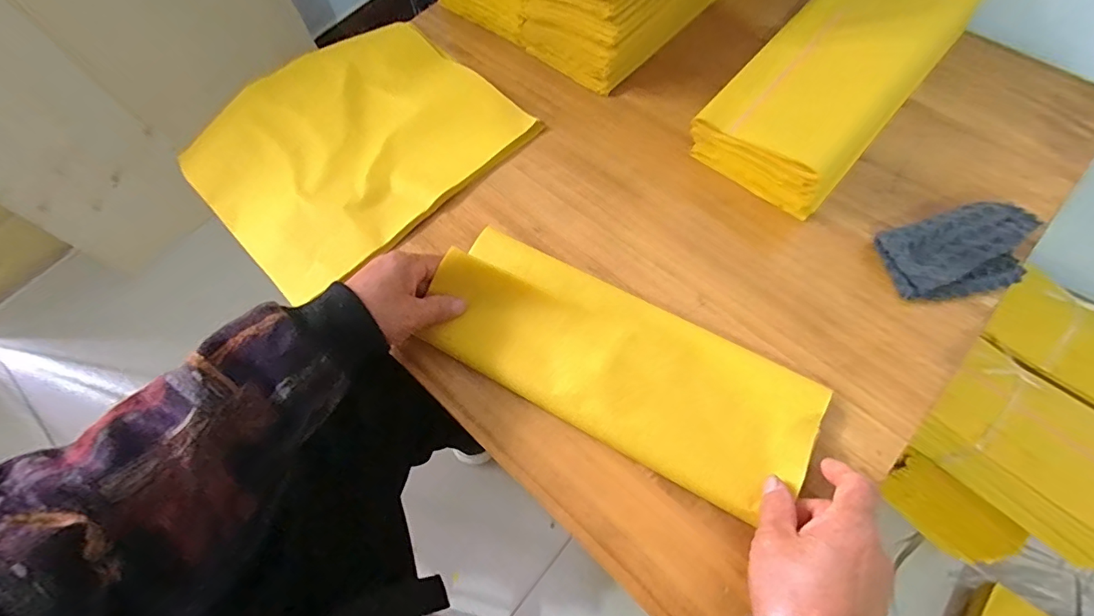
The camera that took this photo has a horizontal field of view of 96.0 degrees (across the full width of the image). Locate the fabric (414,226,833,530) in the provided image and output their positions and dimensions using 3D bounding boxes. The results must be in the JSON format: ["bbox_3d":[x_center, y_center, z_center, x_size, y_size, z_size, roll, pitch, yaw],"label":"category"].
[{"bbox_3d":[0.053,0.038,0.386,0.303,0.025,0.119,27,65,13],"label":"fabric"}]

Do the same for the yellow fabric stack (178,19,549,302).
[{"bbox_3d":[-0.210,-0.183,0.525,0.297,0.016,0.281,-42,70,-14],"label":"yellow fabric stack"}]

